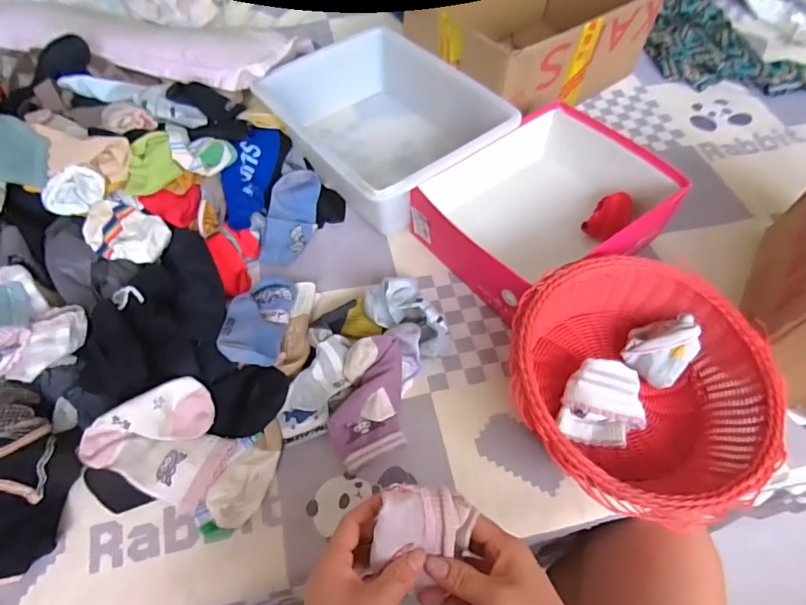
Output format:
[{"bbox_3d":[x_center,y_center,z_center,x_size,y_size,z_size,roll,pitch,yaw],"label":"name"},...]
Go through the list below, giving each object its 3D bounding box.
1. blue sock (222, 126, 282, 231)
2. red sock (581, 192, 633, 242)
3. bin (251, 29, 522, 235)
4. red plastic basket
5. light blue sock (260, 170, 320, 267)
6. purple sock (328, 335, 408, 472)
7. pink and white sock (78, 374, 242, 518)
[{"bbox_3d":[-0.218,-0.192,0.712,0.047,0.074,0.171,10,69,5],"label":"blue sock"},{"bbox_3d":[0.311,-0.126,0.732,0.055,0.046,0.081,37,63,20],"label":"red sock"},{"bbox_3d":[-0.036,-0.279,0.789,0.278,0.125,0.344,-34,64,-22],"label":"bin"},{"bbox_3d":[0.251,0.097,0.545,0.271,0.116,0.265,1,57,-1],"label":"red plastic basket"},{"bbox_3d":[-0.170,-0.125,0.736,0.063,0.039,0.148,14,80,7],"label":"light blue sock"},{"bbox_3d":[-0.041,0.112,0.566,0.081,0.020,0.147,2,70,-13],"label":"purple sock"},{"bbox_3d":[-0.255,0.144,0.530,0.141,0.062,0.112,20,58,11],"label":"pink and white sock"}]

